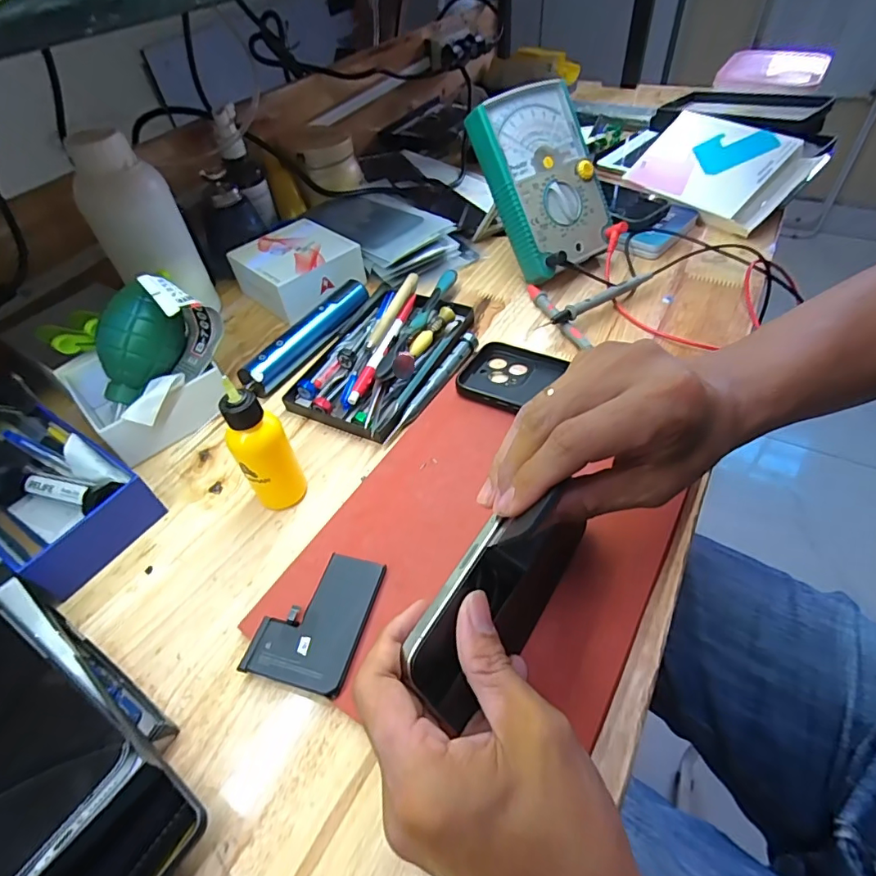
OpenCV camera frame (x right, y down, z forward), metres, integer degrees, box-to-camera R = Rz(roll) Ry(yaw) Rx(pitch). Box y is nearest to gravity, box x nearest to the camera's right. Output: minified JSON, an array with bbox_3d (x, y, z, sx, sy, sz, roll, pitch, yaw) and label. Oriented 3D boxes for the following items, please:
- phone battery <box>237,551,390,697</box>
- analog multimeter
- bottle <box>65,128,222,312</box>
[{"bbox_3d":[-0.070,0.101,0.283,0.058,0.004,0.075,12,51,12],"label":"phone battery"},{"bbox_3d":[0.104,-0.249,0.479,0.104,0.165,0.034,-30,14,-14],"label":"analog multimeter"},{"bbox_3d":[-0.266,-0.191,0.446,0.070,0.147,0.060,-14,49,-6],"label":"bottle"}]

